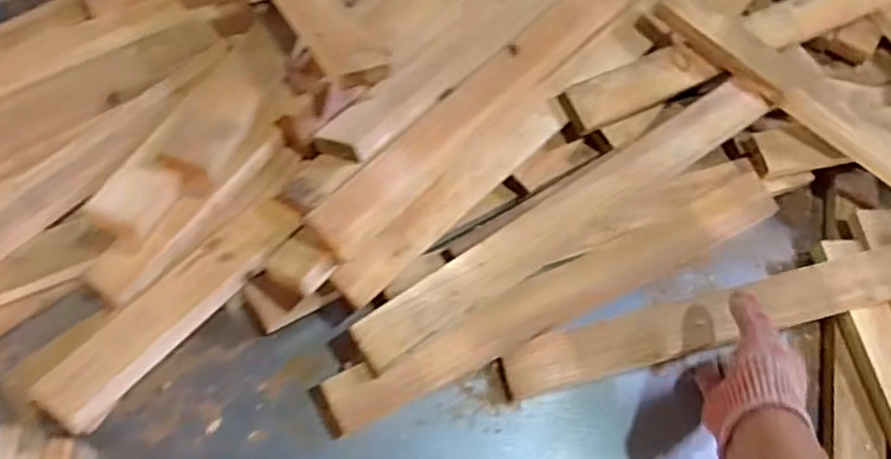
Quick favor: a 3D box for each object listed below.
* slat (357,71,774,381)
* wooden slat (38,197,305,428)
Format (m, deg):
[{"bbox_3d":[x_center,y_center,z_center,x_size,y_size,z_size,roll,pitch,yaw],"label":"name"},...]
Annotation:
[{"bbox_3d":[0.133,-0.024,0.655,0.505,0.022,0.057,-32,81,-21],"label":"slat"},{"bbox_3d":[-0.215,0.055,0.540,0.060,0.021,0.235,32,61,13],"label":"wooden slat"}]

